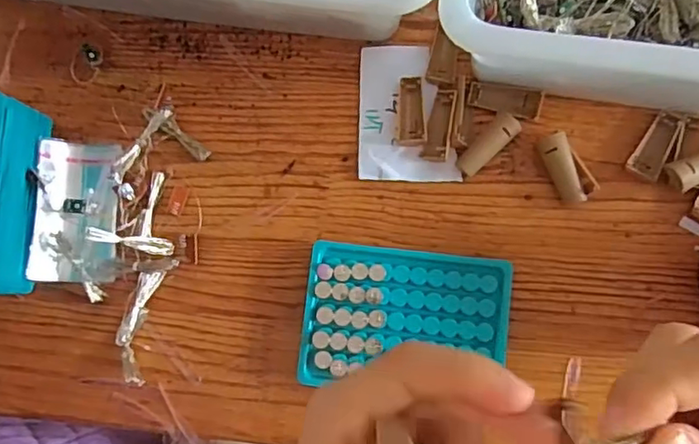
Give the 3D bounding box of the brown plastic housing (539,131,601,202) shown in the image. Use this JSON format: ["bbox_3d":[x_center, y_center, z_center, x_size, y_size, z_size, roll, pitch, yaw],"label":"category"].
[{"bbox_3d":[0.149,-0.038,0.397,0.025,0.011,0.048,-24,80,0],"label":"brown plastic housing"}]

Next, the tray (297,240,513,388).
[{"bbox_3d":[0.037,0.064,0.391,0.131,0.019,0.088,6,82,5],"label":"tray"}]

